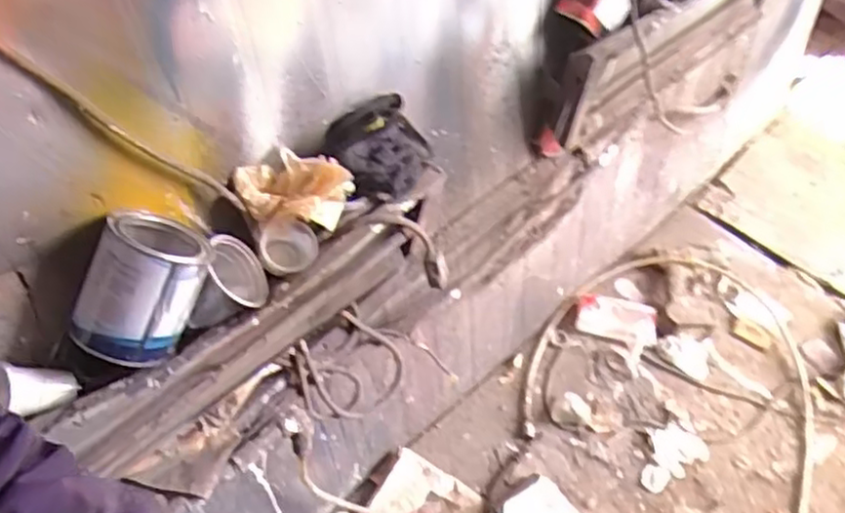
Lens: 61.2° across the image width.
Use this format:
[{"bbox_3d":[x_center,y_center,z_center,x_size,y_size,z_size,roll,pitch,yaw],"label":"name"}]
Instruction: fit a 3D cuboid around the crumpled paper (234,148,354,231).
[{"bbox_3d":[-0.148,-0.074,0.858,0.125,0.069,0.078,10,50,16],"label":"crumpled paper"}]

